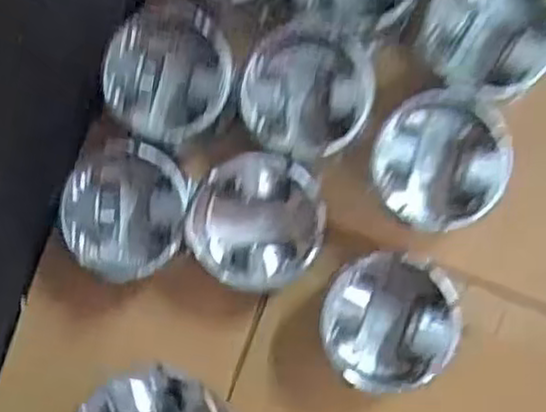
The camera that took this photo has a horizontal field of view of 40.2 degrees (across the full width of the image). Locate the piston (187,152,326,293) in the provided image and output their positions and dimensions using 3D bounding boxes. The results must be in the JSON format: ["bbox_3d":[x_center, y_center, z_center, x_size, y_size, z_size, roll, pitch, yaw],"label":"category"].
[{"bbox_3d":[-0.008,0.014,0.594,0.101,0.081,0.099,0,86,7],"label":"piston"}]

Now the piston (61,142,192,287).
[{"bbox_3d":[-0.111,0.006,0.601,0.093,0.082,0.103,13,88,7],"label":"piston"}]

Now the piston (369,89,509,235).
[{"bbox_3d":[0.129,-0.033,0.588,0.099,0.085,0.099,0,86,7],"label":"piston"}]

